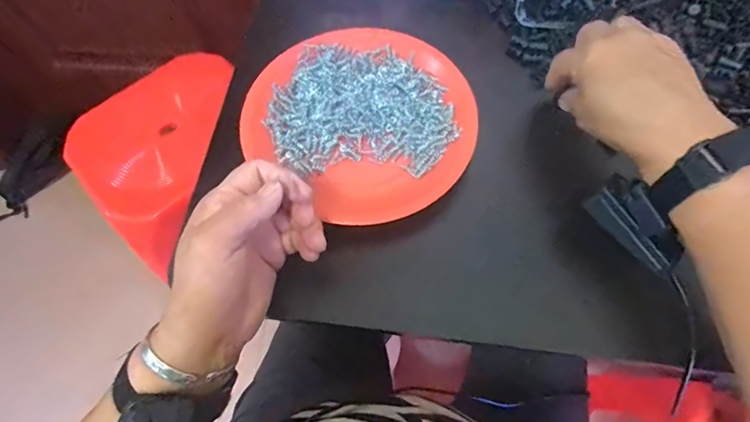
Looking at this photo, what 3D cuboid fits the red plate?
[{"bbox_3d":[-0.011,-0.079,0.398,0.191,0.027,0.172,39,73,16],"label":"red plate"}]

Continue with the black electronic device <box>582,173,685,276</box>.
[{"bbox_3d":[0.185,0.006,0.314,0.025,0.037,0.067,-26,64,-43],"label":"black electronic device"}]

